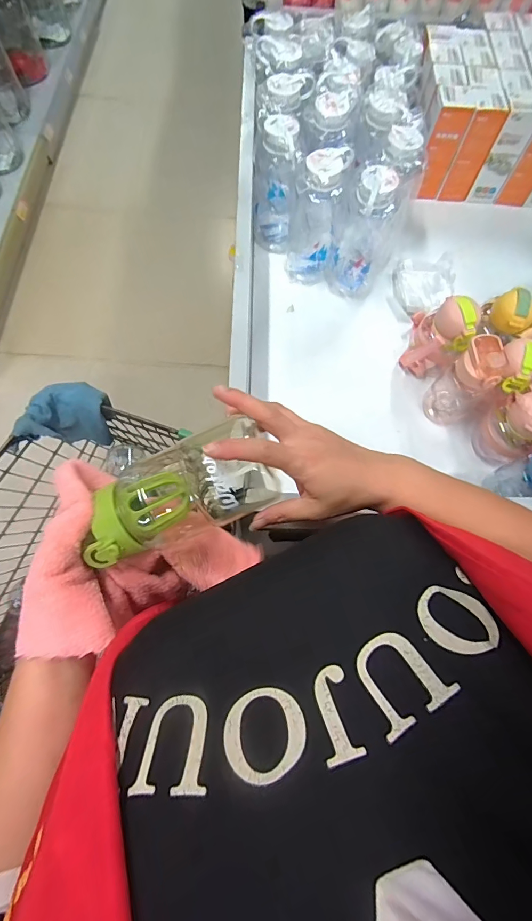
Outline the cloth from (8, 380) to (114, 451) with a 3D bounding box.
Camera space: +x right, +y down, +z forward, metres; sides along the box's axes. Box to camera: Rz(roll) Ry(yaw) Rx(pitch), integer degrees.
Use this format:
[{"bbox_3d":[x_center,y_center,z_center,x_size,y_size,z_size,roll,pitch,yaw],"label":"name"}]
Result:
[{"bbox_3d":[-0.362,-0.071,0.729,0.167,0.115,0.090,-13,72,-6],"label":"cloth"}]

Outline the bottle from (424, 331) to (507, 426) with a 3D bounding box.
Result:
[{"bbox_3d":[0.356,-0.138,0.711,0.079,0.182,0.075,0,71,-1],"label":"bottle"}]

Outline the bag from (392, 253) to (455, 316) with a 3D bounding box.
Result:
[{"bbox_3d":[0.346,-0.384,0.873,0.135,0.040,0.149,-14,72,-6],"label":"bag"}]

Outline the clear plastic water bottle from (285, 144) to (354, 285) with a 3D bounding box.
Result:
[{"bbox_3d":[0.098,-0.478,0.797,0.106,0.231,0.105,6,71,1],"label":"clear plastic water bottle"}]

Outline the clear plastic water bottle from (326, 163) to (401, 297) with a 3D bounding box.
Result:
[{"bbox_3d":[0.196,-0.440,0.787,0.097,0.237,0.105,19,72,5],"label":"clear plastic water bottle"}]

